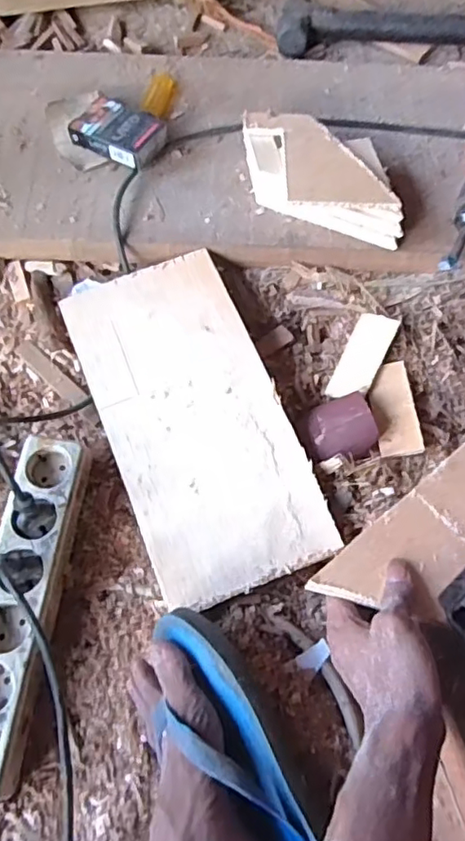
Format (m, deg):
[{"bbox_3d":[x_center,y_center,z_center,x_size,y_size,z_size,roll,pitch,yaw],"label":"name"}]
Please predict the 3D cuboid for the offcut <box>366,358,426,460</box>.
[{"bbox_3d":[0.150,-0.012,0.576,0.039,0.008,0.095,-11,62,10],"label":"offcut"}]

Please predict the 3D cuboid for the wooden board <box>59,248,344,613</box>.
[{"bbox_3d":[-0.035,-0.006,0.553,0.153,0.008,0.313,-21,71,-6],"label":"wooden board"}]

